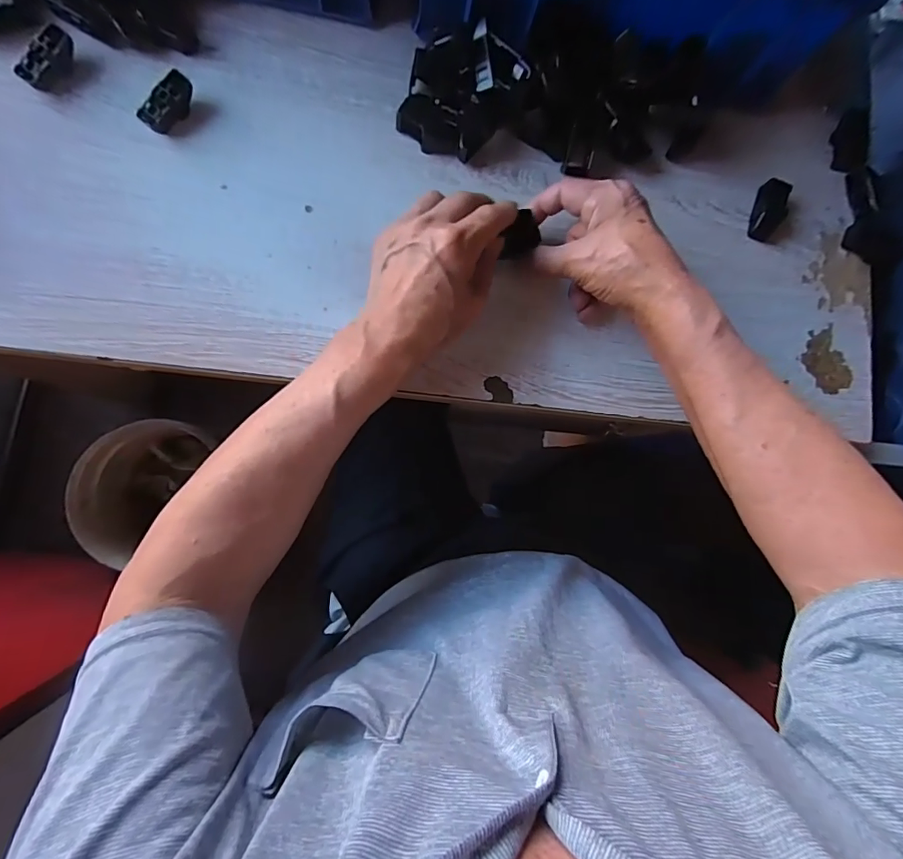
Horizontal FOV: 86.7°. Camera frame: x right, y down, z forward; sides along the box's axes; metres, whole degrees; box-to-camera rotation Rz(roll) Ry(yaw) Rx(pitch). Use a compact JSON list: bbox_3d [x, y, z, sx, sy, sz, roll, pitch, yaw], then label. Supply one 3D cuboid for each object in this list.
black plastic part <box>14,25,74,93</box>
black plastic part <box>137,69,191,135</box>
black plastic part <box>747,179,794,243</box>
[{"bbox_3d":[-0.302,-0.277,0.358,0.017,0.017,0.046,40,81,-3],"label":"black plastic part"},{"bbox_3d":[-0.218,-0.251,0.370,0.022,0.017,0.046,31,82,-5],"label":"black plastic part"},{"bbox_3d":[0.286,-0.197,0.431,0.023,0.018,0.051,21,83,-6],"label":"black plastic part"}]

